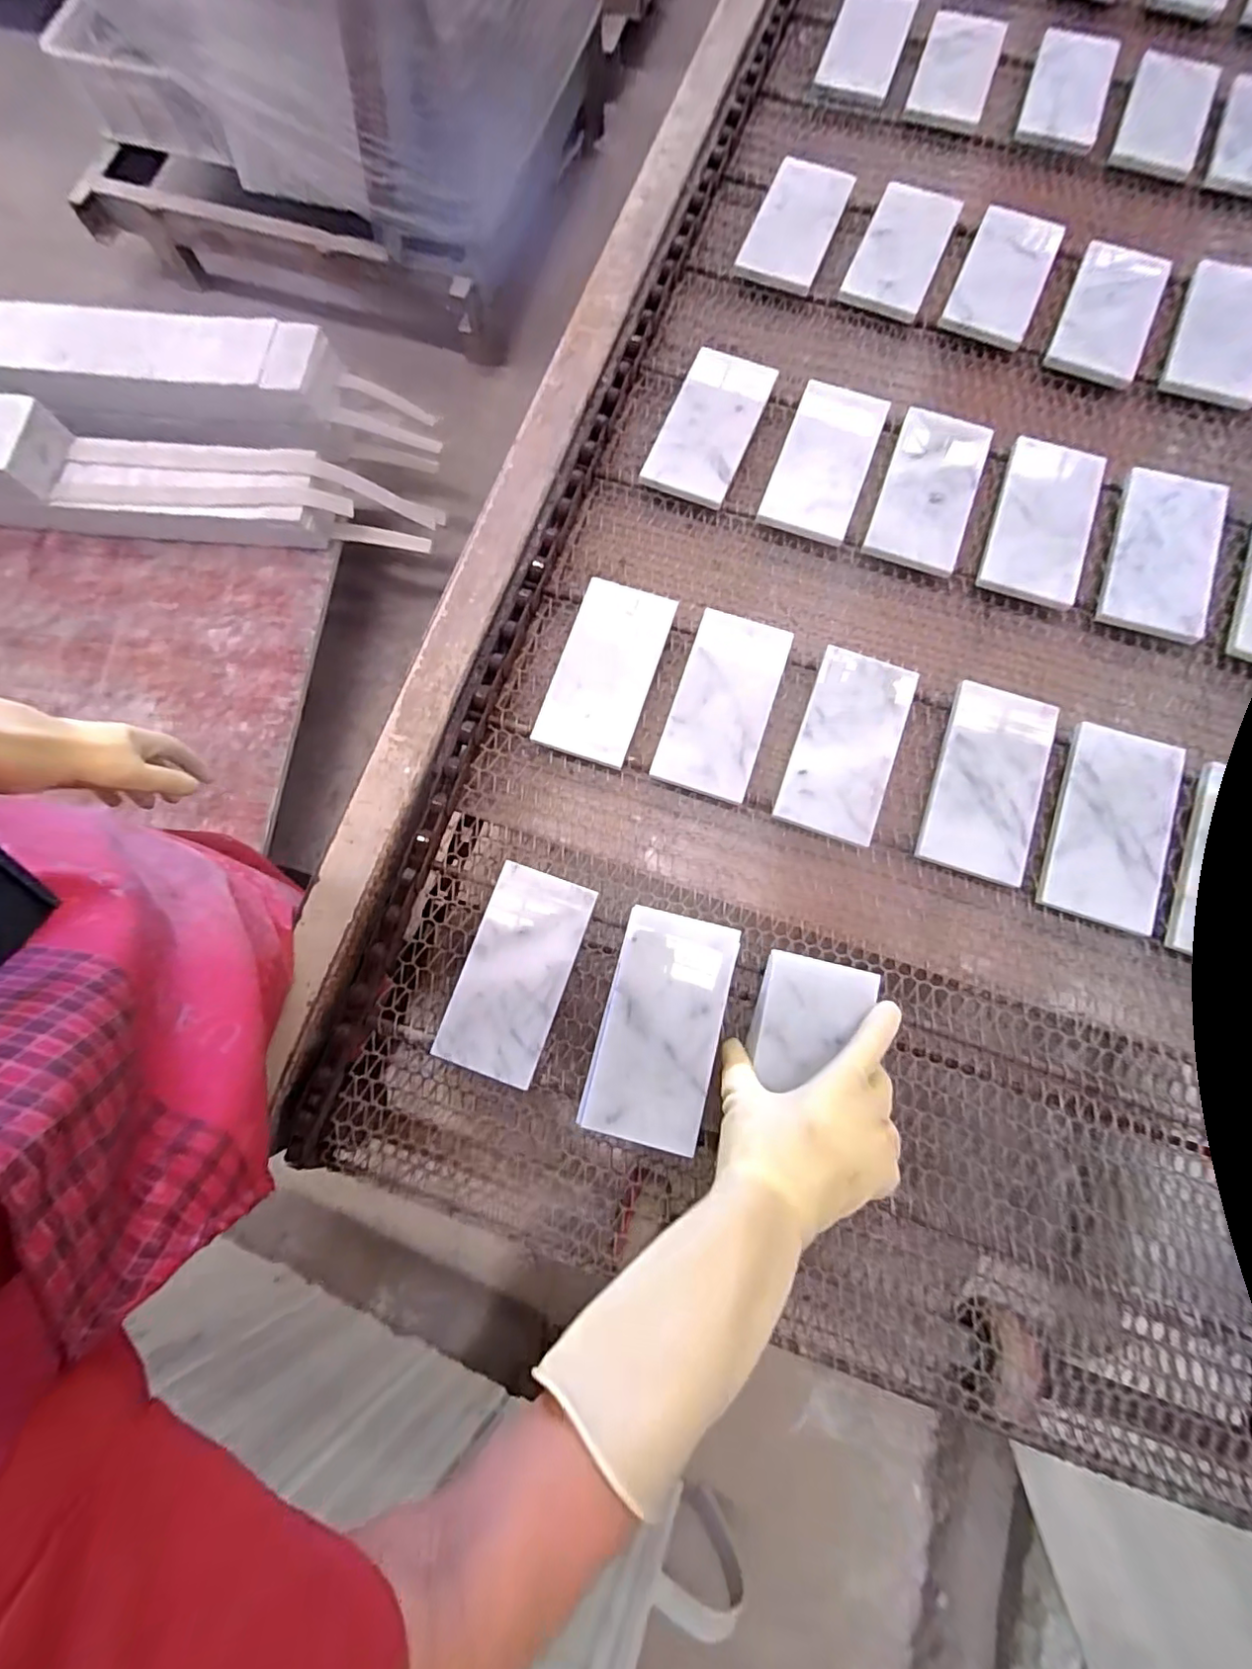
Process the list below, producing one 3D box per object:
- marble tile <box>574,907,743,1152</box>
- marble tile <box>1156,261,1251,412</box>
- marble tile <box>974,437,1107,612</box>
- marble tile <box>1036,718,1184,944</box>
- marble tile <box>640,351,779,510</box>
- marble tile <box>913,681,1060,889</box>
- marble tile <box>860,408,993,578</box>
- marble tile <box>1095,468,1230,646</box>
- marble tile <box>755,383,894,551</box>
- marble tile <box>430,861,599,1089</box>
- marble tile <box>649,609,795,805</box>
[{"bbox_3d":[0.024,0.134,0.400,0.079,0.016,0.152,14,78,4],"label":"marble tile"},{"bbox_3d":[0.568,-0.480,0.547,0.081,0.011,0.173,24,75,16],"label":"marble tile"},{"bbox_3d":[0.364,-0.276,0.504,0.076,0.008,0.159,18,76,14],"label":"marble tile"},{"bbox_3d":[0.380,-0.008,0.450,0.082,0.008,0.156,20,78,10],"label":"marble tile"},{"bbox_3d":[0.077,-0.376,0.526,0.078,0.012,0.155,21,75,9],"label":"marble tile"},{"bbox_3d":[0.288,-0.043,0.458,0.078,0.011,0.154,17,81,12],"label":"marble tile"},{"bbox_3d":[0.270,-0.310,0.512,0.078,0.008,0.160,20,77,10],"label":"marble tile"},{"bbox_3d":[0.462,-0.248,0.497,0.080,0.015,0.159,18,78,10],"label":"marble tile"},{"bbox_3d":[0.180,-0.341,0.519,0.077,0.014,0.156,18,77,14],"label":"marble tile"},{"bbox_3d":[-0.084,0.104,0.437,0.077,0.005,0.151,19,81,4],"label":"marble tile"},{"bbox_3d":[0.080,-0.108,0.470,0.076,0.013,0.153,18,83,6],"label":"marble tile"}]

